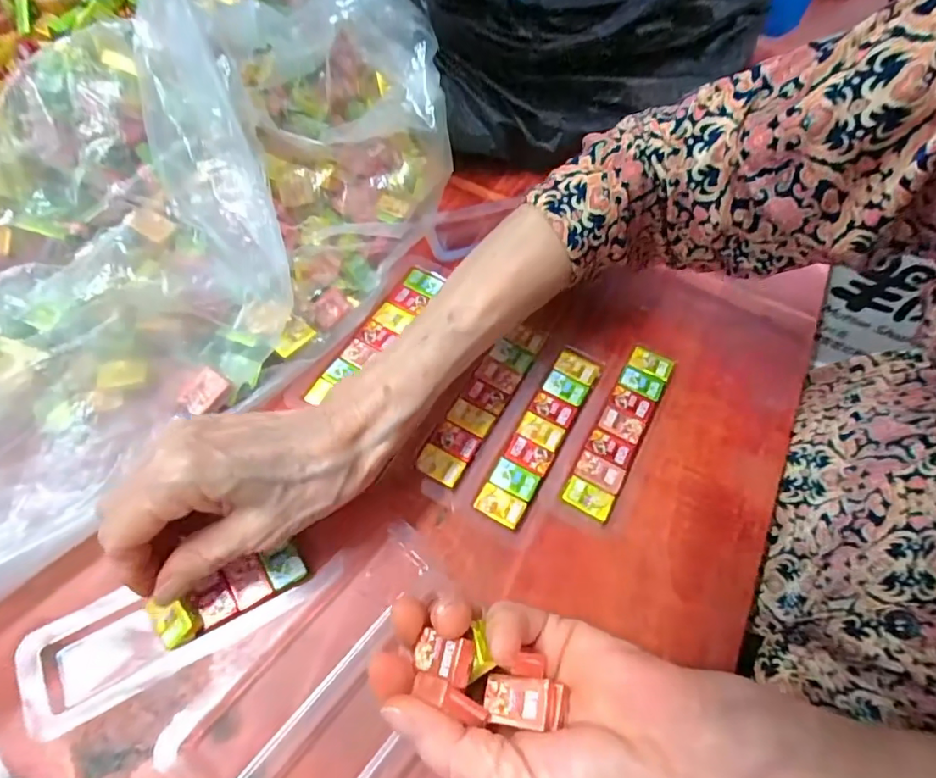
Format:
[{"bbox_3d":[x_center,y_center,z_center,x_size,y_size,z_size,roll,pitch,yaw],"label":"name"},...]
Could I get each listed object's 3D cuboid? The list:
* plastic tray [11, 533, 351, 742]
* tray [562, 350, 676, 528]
[{"bbox_3d":[-0.130,0.107,0.246,0.137,0.012,0.046,-19,64,-13],"label":"plastic tray"},{"bbox_3d":[0.090,0.022,0.312,0.027,0.006,0.117,28,63,11],"label":"tray"}]

